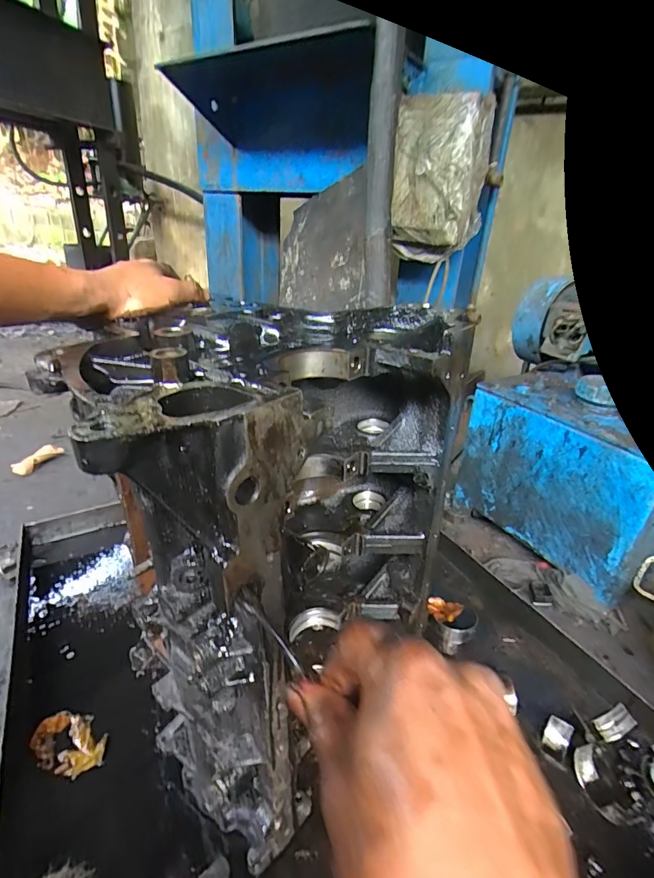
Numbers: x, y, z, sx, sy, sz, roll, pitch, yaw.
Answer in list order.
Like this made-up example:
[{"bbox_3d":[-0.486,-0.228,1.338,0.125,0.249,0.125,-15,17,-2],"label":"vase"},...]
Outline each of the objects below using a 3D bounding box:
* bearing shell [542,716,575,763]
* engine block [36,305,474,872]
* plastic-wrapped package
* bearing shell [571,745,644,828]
[{"bbox_3d":[0.279,0.364,0.529,0.027,0.030,0.037,22,32,31],"label":"bearing shell"},{"bbox_3d":[-0.050,0.105,0.445,0.220,0.427,0.359,24,33,33],"label":"engine block"},{"bbox_3d":[0.237,-0.543,0.929,0.199,0.289,0.089,9,26,9],"label":"plastic-wrapped package"},{"bbox_3d":[0.308,0.384,0.483,0.043,0.020,0.073,-7,44,-21],"label":"bearing shell"}]

